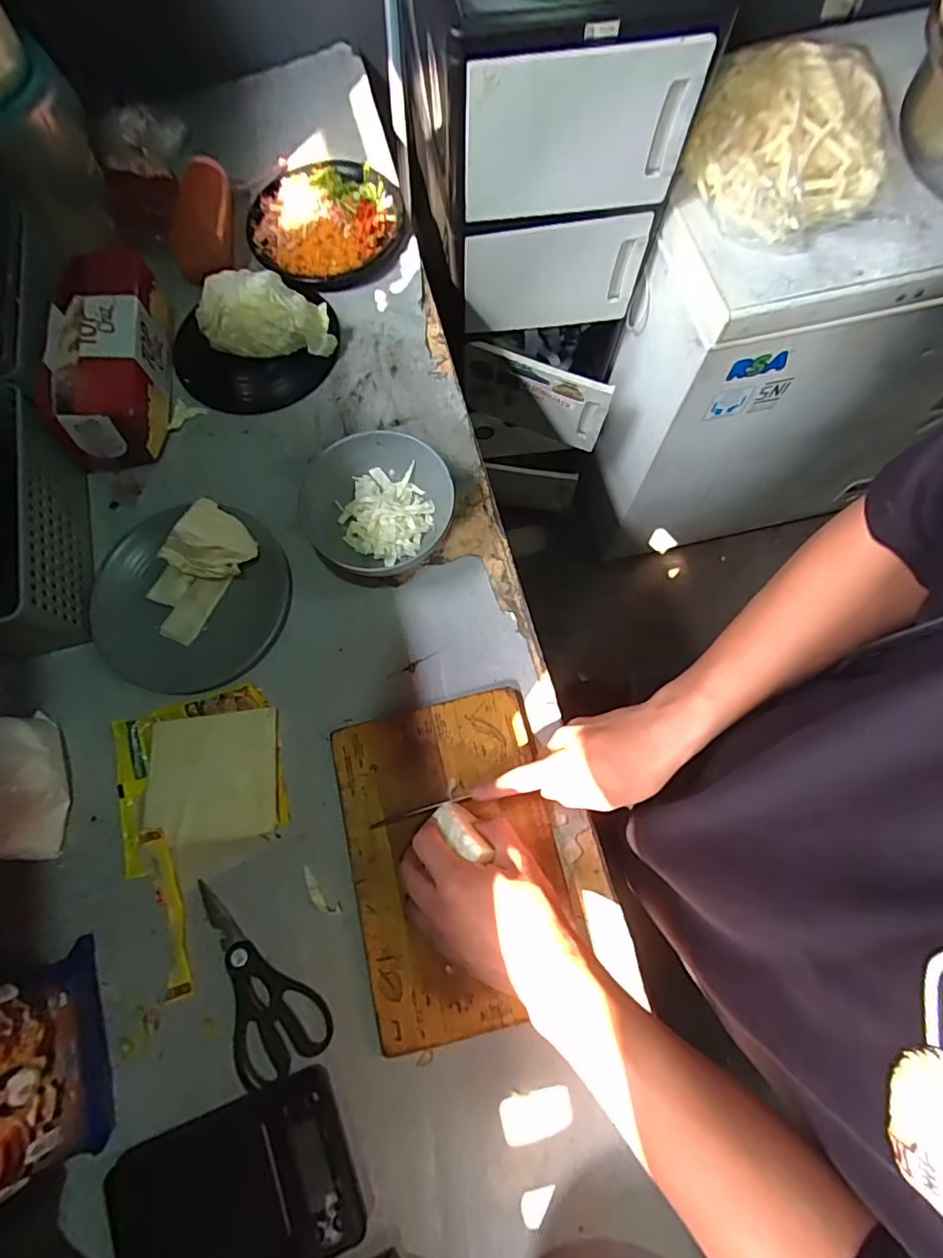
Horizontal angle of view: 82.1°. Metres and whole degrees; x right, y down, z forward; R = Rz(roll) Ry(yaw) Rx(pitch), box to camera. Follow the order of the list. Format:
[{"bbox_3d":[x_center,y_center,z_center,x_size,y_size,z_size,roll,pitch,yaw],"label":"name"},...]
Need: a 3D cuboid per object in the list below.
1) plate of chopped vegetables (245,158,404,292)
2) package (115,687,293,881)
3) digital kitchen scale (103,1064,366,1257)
[{"bbox_3d":[-0.215,-0.604,0.791,0.218,0.032,0.249,-13,73,-3],"label":"plate of chopped vegetables"},{"bbox_3d":[-0.286,0.152,0.564,0.170,0.014,0.163,-15,74,-4],"label":"package"},{"bbox_3d":[-0.203,0.489,0.463,0.203,0.016,0.132,-22,74,-6],"label":"digital kitchen scale"}]

